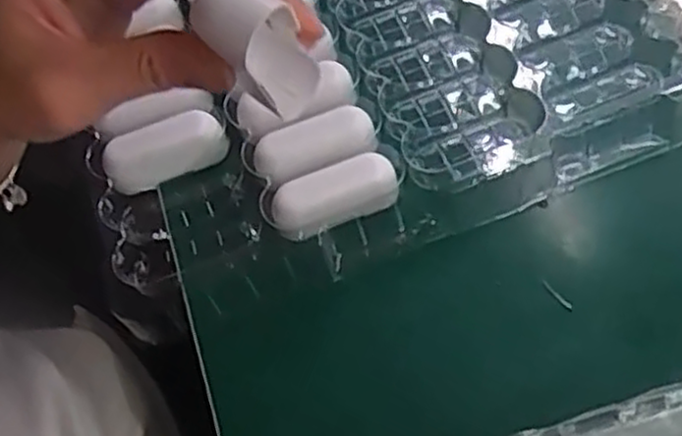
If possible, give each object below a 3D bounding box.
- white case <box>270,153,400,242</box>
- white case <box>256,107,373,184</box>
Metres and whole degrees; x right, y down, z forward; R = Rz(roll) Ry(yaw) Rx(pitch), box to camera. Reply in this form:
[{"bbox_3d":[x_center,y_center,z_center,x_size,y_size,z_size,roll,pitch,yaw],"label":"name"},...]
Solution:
[{"bbox_3d":[-0.002,-0.008,0.366,0.062,0.023,0.032,-24,64,-5],"label":"white case"},{"bbox_3d":[-0.013,-0.035,0.377,0.060,0.018,0.027,-21,64,-4],"label":"white case"}]

